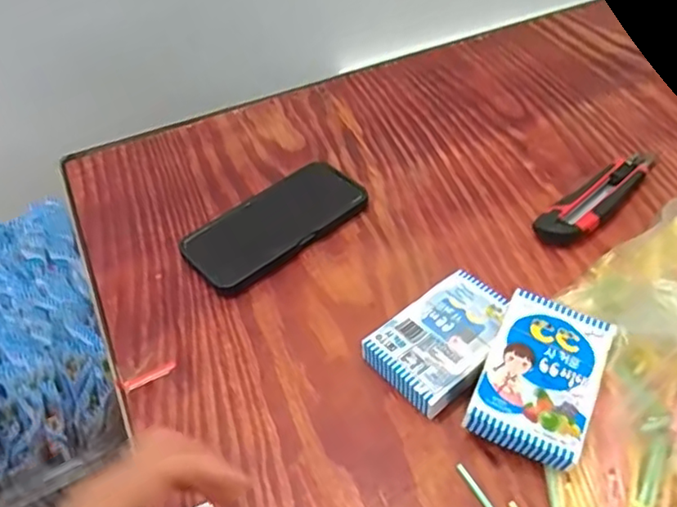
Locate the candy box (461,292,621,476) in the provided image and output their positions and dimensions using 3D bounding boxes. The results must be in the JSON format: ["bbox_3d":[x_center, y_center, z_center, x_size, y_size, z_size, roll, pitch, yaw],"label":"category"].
[{"bbox_3d":[0.134,0.080,0.409,0.070,0.018,0.105,22,59,14],"label":"candy box"}]

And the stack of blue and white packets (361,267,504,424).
[{"bbox_3d":[0.079,0.063,0.453,0.104,0.027,0.071,-34,51,-25],"label":"stack of blue and white packets"}]

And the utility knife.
[{"bbox_3d":[0.240,-0.053,0.559,0.157,0.019,0.038,-33,51,-24],"label":"utility knife"}]

